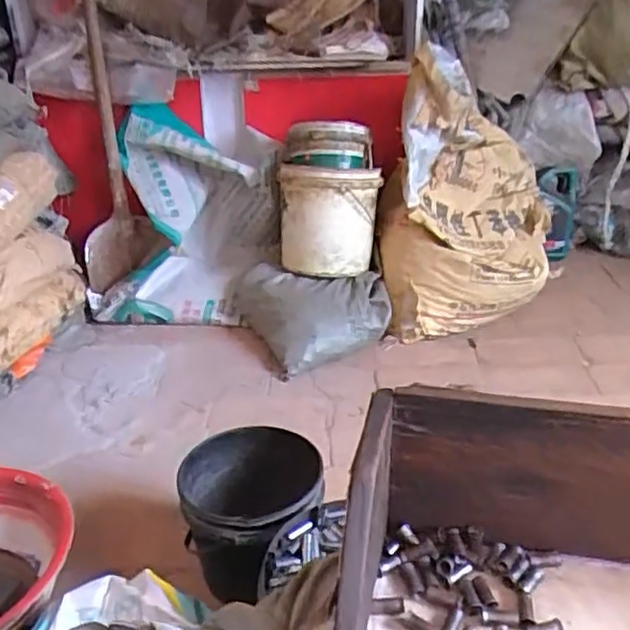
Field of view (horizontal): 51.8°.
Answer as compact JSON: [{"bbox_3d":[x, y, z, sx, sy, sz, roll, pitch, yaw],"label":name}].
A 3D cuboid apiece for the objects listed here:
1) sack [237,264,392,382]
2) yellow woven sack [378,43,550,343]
[{"bbox_3d":[0.008,-0.012,1.563,0.337,0.166,0.274,-16,32,-27],"label":"sack"},{"bbox_3d":[0.389,-0.291,1.634,0.400,0.571,0.571,9,29,18],"label":"yellow woven sack"}]

